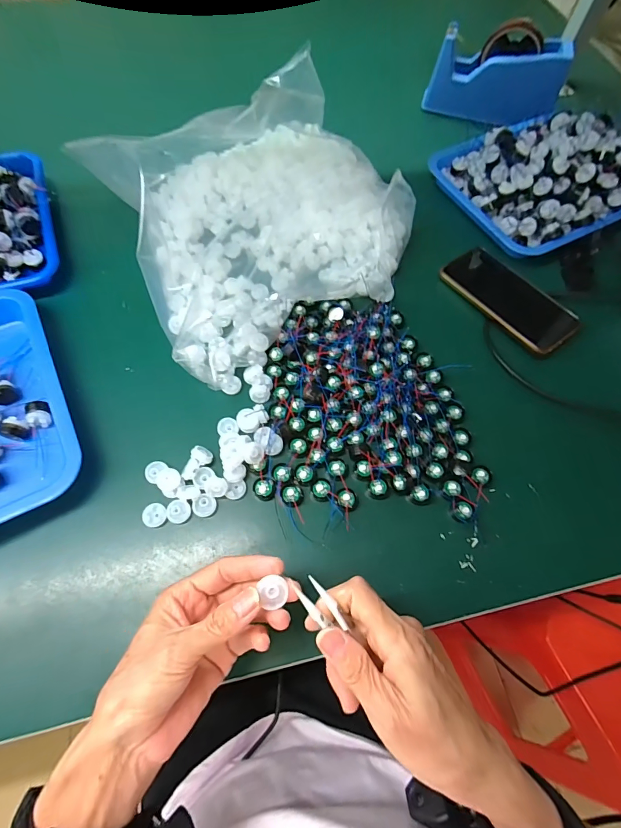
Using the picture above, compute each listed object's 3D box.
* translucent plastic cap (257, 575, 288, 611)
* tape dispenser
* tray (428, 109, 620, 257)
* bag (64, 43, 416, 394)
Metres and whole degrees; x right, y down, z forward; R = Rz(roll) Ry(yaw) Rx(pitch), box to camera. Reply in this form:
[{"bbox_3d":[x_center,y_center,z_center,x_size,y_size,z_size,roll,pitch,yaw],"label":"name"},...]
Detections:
[{"bbox_3d":[-0.023,0.114,0.247,0.018,0.006,0.018,19,66,5],"label":"translucent plastic cap"},{"bbox_3d":[0.288,-0.521,0.588,0.186,0.107,0.057,23,67,7],"label":"tape dispenser"},{"bbox_3d":[0.327,-0.330,0.508,0.264,0.071,0.208,-23,69,-12],"label":"tray"},{"bbox_3d":[-0.063,-0.275,0.456,0.341,0.105,0.385,-29,71,-15],"label":"bag"}]

